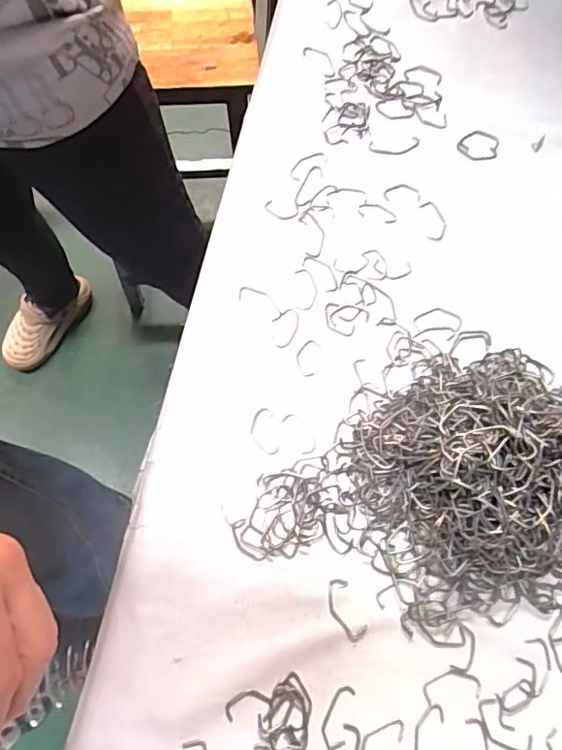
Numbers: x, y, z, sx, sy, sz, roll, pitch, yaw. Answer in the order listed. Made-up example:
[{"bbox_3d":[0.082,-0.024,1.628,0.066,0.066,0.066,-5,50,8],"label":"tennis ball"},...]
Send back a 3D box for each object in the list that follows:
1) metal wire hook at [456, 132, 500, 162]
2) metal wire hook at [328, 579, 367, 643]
[{"bbox_3d":[0.184,-0.213,0.523,0.037,0.005,0.030,16,71,4],"label":"metal wire hook"},{"bbox_3d":[0.043,0.159,0.378,0.018,0.004,0.040,-21,72,-9],"label":"metal wire hook"}]

